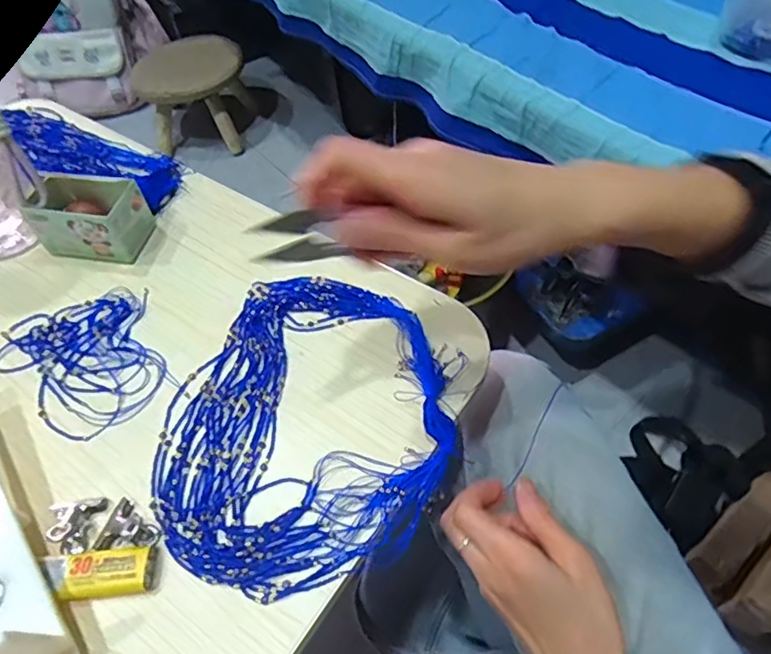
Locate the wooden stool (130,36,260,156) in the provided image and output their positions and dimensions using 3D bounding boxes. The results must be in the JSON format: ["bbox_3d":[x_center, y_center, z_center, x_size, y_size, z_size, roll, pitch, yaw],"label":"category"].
[{"bbox_3d":[-0.427,-0.522,1.259,0.226,0.201,0.189,-2,54,0],"label":"wooden stool"}]

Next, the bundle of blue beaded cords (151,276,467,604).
[{"bbox_3d":[-0.046,0.057,0.350,0.174,0.020,0.204,20,57,15],"label":"bundle of blue beaded cords"}]

